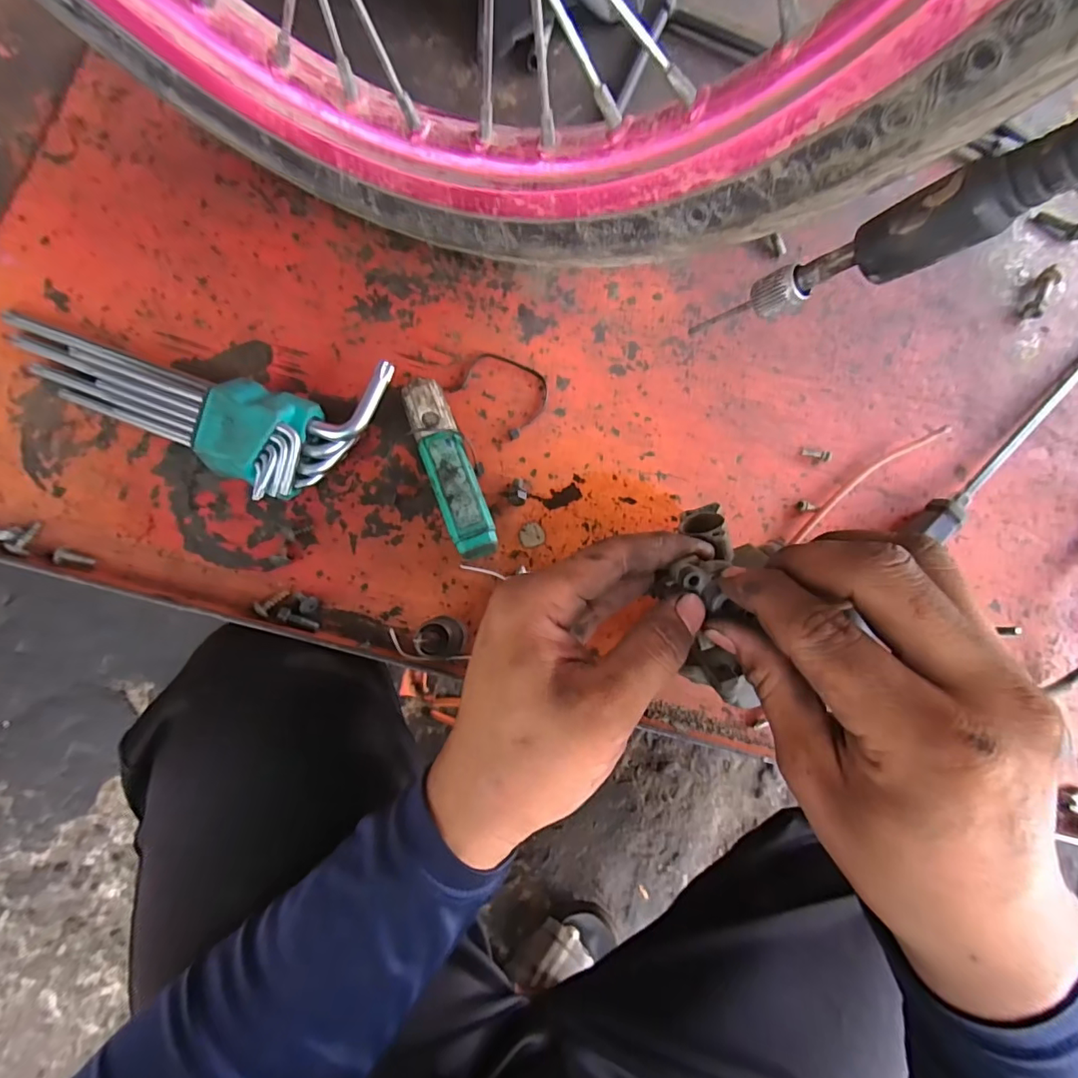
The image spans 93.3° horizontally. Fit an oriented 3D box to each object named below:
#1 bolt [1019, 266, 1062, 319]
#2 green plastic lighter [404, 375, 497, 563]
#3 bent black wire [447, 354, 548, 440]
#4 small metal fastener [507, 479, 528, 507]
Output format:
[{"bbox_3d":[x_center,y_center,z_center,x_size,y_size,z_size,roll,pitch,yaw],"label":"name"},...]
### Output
[{"bbox_3d":[0.323,-0.158,0.328,0.009,0.011,0.036,31,81,2],"label":"bolt"},{"bbox_3d":[-0.050,-0.039,0.285,0.025,0.020,0.102,-21,82,-6],"label":"green plastic lighter"},{"bbox_3d":[-0.021,-0.089,0.302,0.051,0.005,0.042,38,81,3],"label":"bent black wire"},{"bbox_3d":[-0.012,-0.027,0.289,0.011,0.012,0.016,7,80,-2],"label":"small metal fastener"}]

